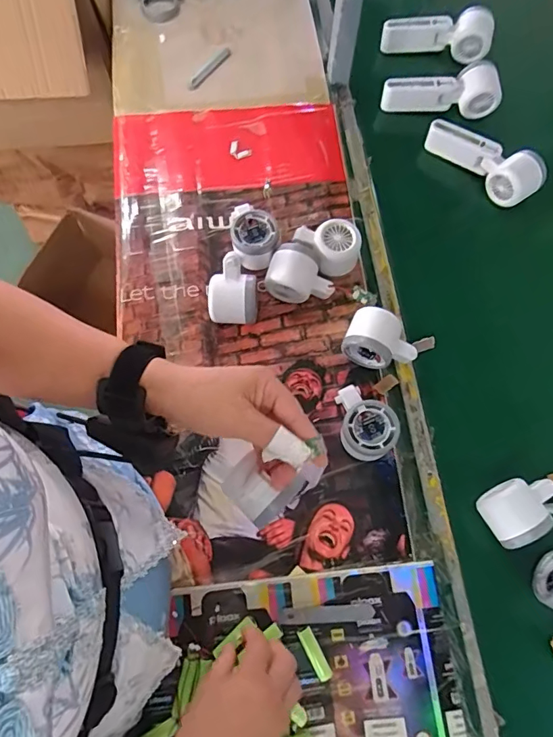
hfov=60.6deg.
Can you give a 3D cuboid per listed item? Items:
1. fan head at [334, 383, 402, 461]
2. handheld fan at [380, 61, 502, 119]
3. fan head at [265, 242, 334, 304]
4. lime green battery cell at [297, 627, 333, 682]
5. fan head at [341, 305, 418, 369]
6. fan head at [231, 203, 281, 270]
[{"bbox_3d":[0.094,0.061,0.528,0.057,0.051,0.079,-42,77,-14],"label":"fan head"},{"bbox_3d":[0.247,-0.412,0.710,0.172,0.061,0.047,2,71,0],"label":"handheld fan"},{"bbox_3d":[0.028,-0.113,0.586,0.076,0.050,0.065,14,71,4],"label":"fan head"},{"bbox_3d":[0.038,0.282,0.469,0.015,0.017,0.048,-27,73,-10],"label":"lime green battery cell"},{"bbox_3d":[0.123,-0.032,0.559,0.082,0.055,0.056,19,72,6],"label":"fan head"},{"bbox_3d":[-0.029,-0.170,0.606,0.059,0.049,0.086,-10,71,-4],"label":"fan head"}]

